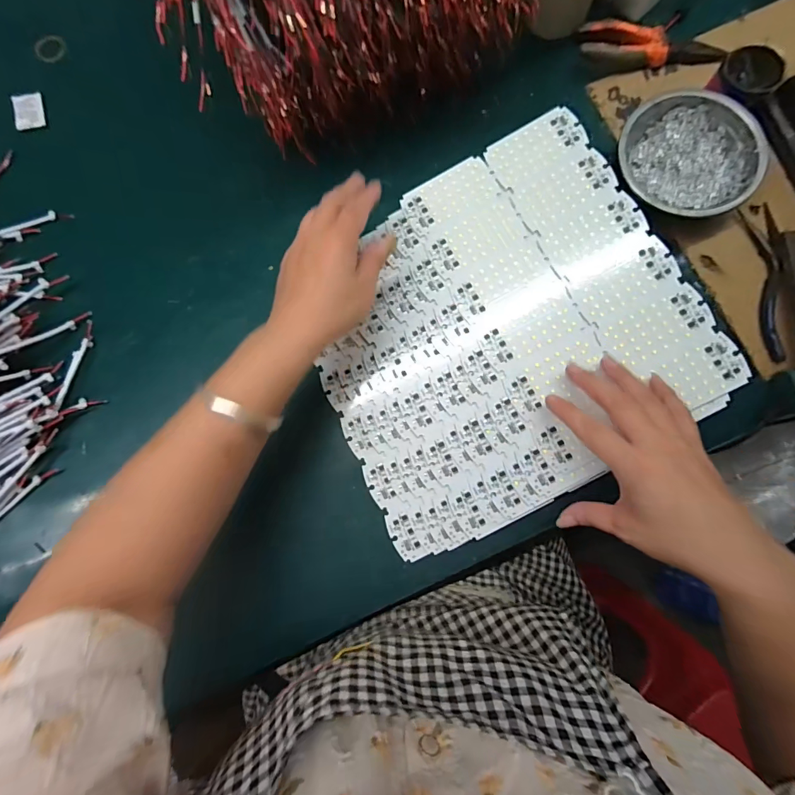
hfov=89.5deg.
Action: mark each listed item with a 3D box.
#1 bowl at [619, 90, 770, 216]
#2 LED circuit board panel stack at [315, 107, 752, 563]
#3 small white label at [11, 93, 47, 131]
[{"bbox_3d":[0.274,-0.229,0.384,0.117,0.034,0.120,0,81,0],"label":"bowl"},{"bbox_3d":[0.087,-0.061,0.368,0.323,0.007,0.298,-29,81,6],"label":"LED circuit board panel stack"},{"bbox_3d":[-0.412,-0.320,0.448,0.030,0.004,0.042,-14,86,-10],"label":"small white label"}]

